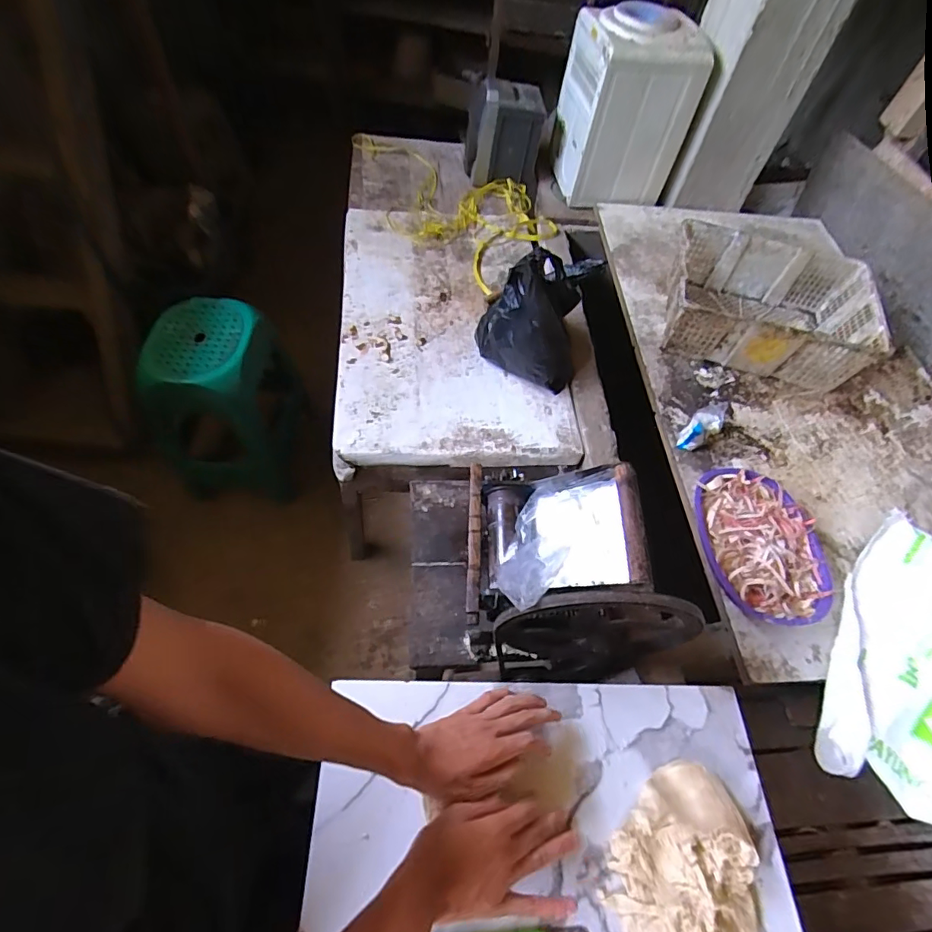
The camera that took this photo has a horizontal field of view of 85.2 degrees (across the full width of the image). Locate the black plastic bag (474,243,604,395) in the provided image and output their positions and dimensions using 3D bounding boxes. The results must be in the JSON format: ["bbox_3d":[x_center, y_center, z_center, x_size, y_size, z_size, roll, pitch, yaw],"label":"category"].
[{"bbox_3d":[0.159,-0.348,1.148,0.242,0.284,0.209,14,58,2],"label":"black plastic bag"}]

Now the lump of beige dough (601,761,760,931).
[{"bbox_3d":[0.222,0.414,0.510,0.166,0.039,0.172,-14,62,-15],"label":"lump of beige dough"}]

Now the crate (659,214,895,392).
[{"bbox_3d":[0.750,-0.407,1.307,0.476,0.179,0.364,16,58,3],"label":"crate"}]

